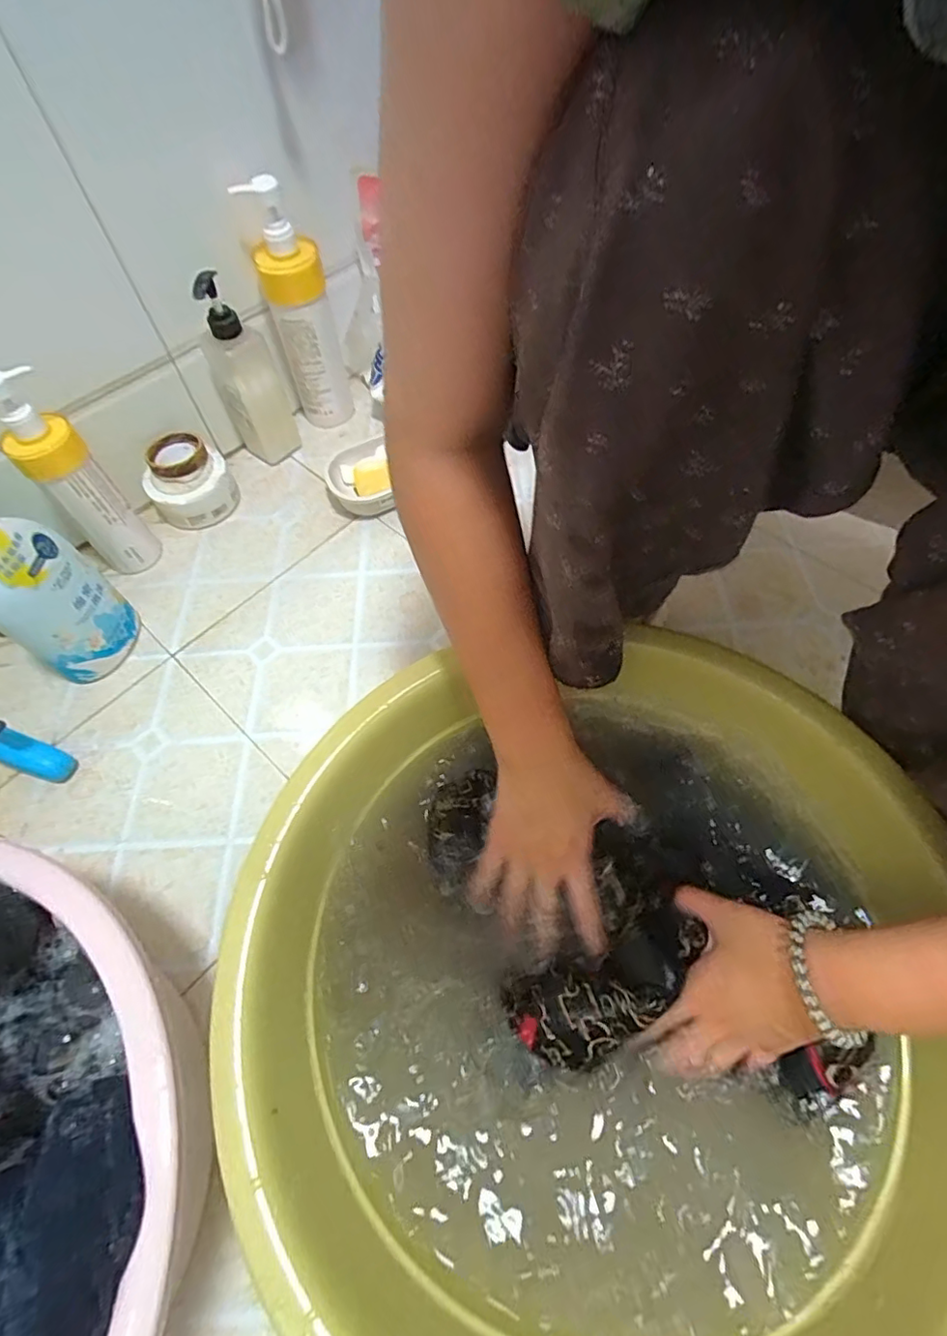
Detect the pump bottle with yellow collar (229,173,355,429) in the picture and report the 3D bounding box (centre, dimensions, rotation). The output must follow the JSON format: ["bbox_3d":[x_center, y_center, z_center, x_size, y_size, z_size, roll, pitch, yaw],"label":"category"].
[{"bbox_3d":[-0.222,-0.458,0.732,0.078,0.276,0.074,-16,60,-6],"label":"pump bottle with yellow collar"}]

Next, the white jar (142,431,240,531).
[{"bbox_3d":[-0.372,-0.243,0.732,0.101,0.082,0.099,-2,60,3],"label":"white jar"}]

